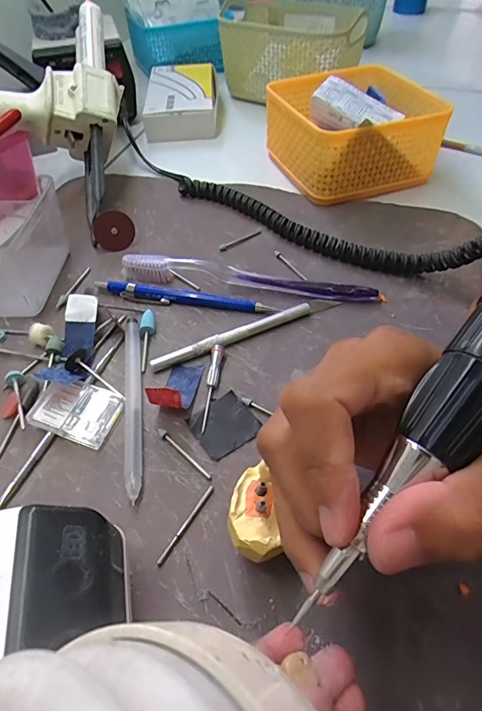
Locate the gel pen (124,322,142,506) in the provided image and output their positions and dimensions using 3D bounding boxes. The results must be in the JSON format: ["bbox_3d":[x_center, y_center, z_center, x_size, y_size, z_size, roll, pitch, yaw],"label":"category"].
[{"bbox_3d":[-0.066,0.026,0.260,0.010,0.007,0.124,-8,51,-4],"label":"gel pen"}]

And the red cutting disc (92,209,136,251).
[{"bbox_3d":[-0.104,-0.101,0.355,0.033,0.032,0.005,-11,26,-3],"label":"red cutting disc"}]

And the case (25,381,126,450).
[{"bbox_3d":[-0.095,0.032,0.254,0.046,0.011,0.034,12,52,12],"label":"case"}]

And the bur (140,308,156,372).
[{"bbox_3d":[-0.062,-0.012,0.290,0.010,0.008,0.047,-7,51,-3],"label":"bur"}]

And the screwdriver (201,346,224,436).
[{"bbox_3d":[-0.018,0.018,0.264,0.007,0.008,0.060,5,51,7],"label":"screwdriver"}]

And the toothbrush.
[{"bbox_3d":[0.004,-0.058,0.319,0.185,0.020,0.012,7,51,8],"label":"toothbrush"}]

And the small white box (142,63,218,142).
[{"bbox_3d":[-0.071,-0.312,0.530,0.082,0.029,0.150,-4,50,-1],"label":"small white box"}]

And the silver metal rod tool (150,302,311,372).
[{"bbox_3d":[-0.004,-0.013,0.289,0.113,0.010,0.009,-22,53,-15],"label":"silver metal rod tool"}]

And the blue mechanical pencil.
[{"bbox_3d":[-0.040,-0.042,0.315,0.131,0.009,0.011,6,51,7],"label":"blue mechanical pencil"}]

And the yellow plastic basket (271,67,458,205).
[{"bbox_3d":[0.105,-0.219,0.424,0.143,0.066,0.141,-13,51,-8],"label":"yellow plastic basket"}]

